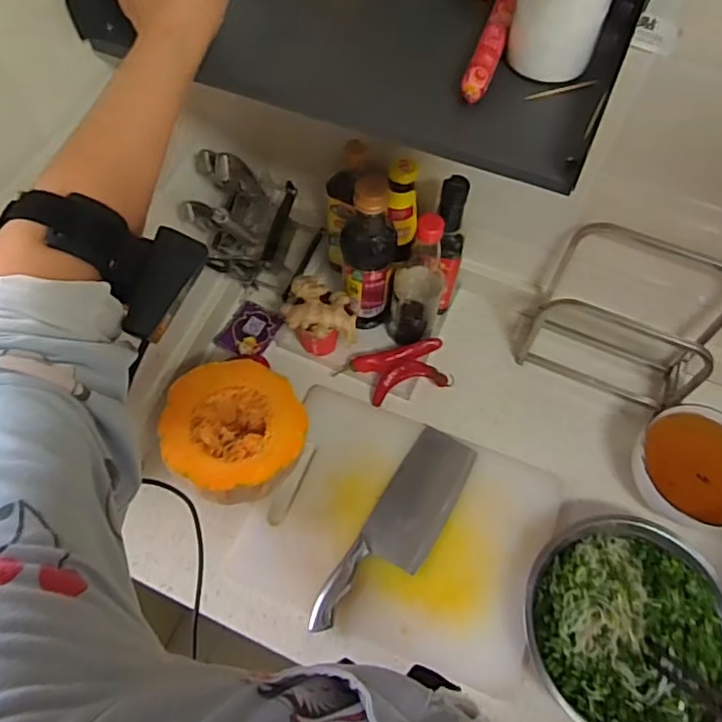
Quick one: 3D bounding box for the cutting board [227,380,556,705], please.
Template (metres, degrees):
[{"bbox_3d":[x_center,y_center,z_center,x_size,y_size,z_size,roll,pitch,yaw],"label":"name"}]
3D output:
[{"bbox_3d":[0.056,0.217,0.762,0.367,0.022,0.276,22,67,10],"label":"cutting board"}]

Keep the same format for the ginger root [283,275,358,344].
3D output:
[{"bbox_3d":[-0.055,-0.070,0.805,0.099,0.041,0.086,2,63,1],"label":"ginger root"}]

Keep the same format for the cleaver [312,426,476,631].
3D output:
[{"bbox_3d":[0.050,0.217,0.745,0.089,0.017,0.289,29,62,13],"label":"cleaver"}]

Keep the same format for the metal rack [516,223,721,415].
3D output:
[{"bbox_3d":[0.364,-0.052,0.814,0.222,0.234,0.132,21,65,10],"label":"metal rack"}]

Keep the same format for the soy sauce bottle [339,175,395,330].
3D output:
[{"bbox_3d":[0.011,-0.140,0.795,0.071,0.271,0.086,2,63,1],"label":"soy sauce bottle"}]

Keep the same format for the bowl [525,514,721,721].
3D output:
[{"bbox_3d":[0.315,0.316,0.697,0.235,0.073,0.236,0,63,0],"label":"bowl"}]

